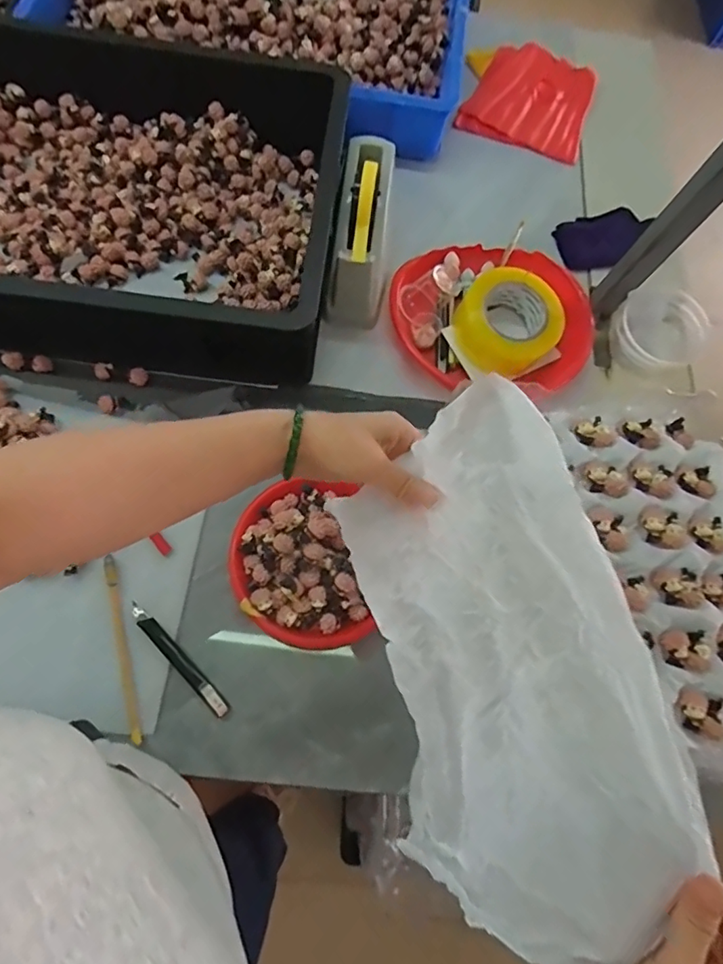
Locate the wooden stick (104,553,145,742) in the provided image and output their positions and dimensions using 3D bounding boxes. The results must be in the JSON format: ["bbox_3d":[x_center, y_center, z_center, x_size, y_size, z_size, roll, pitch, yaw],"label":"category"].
[{"bbox_3d":[-0.234,0.160,0.510,0.013,0.009,0.178,-14,73,-11],"label":"wooden stick"}]

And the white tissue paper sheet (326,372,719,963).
[{"bbox_3d":[0.078,0.113,0.337,0.179,0.064,0.316,-19,84,29],"label":"white tissue paper sheet"}]

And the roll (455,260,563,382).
[{"bbox_3d":[0.177,-0.193,0.645,0.121,0.063,0.120,-42,79,-16],"label":"roll"}]

